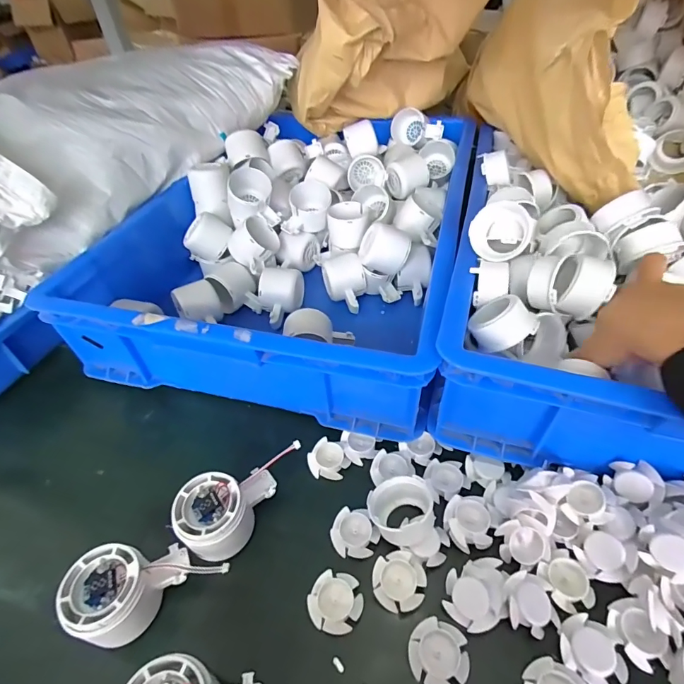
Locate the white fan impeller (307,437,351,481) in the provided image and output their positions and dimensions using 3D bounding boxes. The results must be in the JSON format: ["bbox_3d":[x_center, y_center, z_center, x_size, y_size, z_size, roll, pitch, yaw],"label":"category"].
[{"bbox_3d":[-0.014,0.117,0.401,0.038,0.012,0.036,27,54,28],"label":"white fan impeller"}]

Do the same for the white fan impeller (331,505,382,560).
[{"bbox_3d":[0.012,0.163,0.352,0.040,0.012,0.040,-3,46,3],"label":"white fan impeller"}]

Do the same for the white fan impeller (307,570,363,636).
[{"bbox_3d":[-0.005,0.200,0.315,0.039,0.009,0.040,-3,46,3],"label":"white fan impeller"}]

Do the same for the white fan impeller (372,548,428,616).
[{"bbox_3d":[0.045,0.186,0.321,0.039,0.012,0.041,-3,46,3],"label":"white fan impeller"}]

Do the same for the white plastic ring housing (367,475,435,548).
[{"bbox_3d":[0.052,0.142,0.349,0.057,0.024,0.053,-3,46,3],"label":"white plastic ring housing"}]

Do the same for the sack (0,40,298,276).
[{"bbox_3d":[-0.325,-0.300,0.588,0.227,0.151,0.584,20,51,23],"label":"sack"}]

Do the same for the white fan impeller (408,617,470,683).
[{"bbox_3d":[0.068,0.219,0.287,0.040,0.011,0.039,-3,46,3],"label":"white fan impeller"}]

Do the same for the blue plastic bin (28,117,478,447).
[{"bbox_3d":[-0.056,-0.156,0.594,0.432,0.137,0.549,9,47,13],"label":"blue plastic bin"}]

